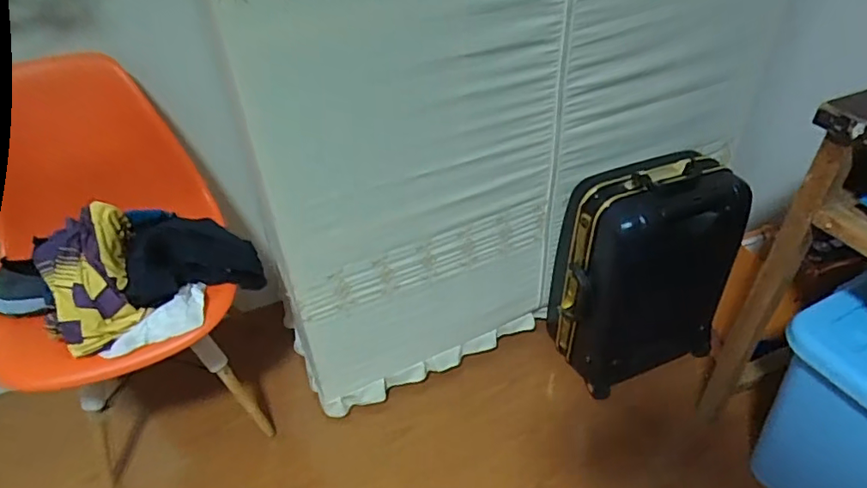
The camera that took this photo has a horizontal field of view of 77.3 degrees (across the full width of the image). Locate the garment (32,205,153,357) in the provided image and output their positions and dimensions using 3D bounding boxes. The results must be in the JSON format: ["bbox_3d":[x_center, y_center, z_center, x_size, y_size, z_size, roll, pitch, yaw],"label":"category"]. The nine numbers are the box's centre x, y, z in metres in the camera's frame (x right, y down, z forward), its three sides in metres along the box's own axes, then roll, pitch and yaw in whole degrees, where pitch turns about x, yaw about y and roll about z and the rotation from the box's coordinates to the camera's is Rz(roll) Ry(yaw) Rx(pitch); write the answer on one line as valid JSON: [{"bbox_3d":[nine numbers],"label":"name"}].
[{"bbox_3d":[-0.638,0.056,1.008,0.186,0.186,0.245,-25,44,-24],"label":"garment"}]

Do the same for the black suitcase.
[{"bbox_3d":[0.482,0.063,1.269,0.367,0.516,0.222,-10,41,-8],"label":"black suitcase"}]

